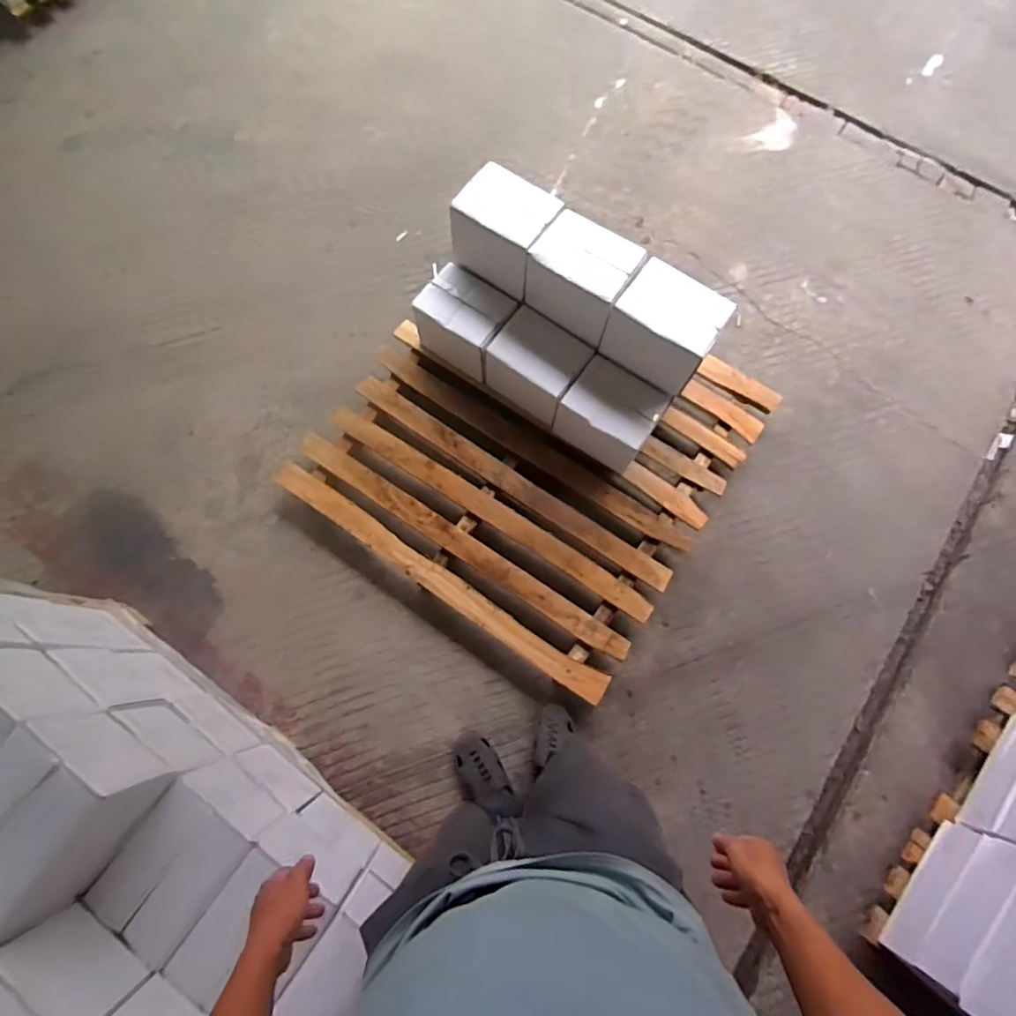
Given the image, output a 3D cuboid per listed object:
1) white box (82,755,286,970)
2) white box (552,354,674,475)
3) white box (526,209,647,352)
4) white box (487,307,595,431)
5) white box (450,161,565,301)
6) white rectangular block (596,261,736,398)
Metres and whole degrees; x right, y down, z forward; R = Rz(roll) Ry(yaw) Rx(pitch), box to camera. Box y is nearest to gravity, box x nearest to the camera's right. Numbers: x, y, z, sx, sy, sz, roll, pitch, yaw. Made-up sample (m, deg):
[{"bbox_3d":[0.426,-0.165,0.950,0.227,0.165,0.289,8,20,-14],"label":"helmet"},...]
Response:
[{"bbox_3d":[-0.560,0.617,0.984,0.170,0.176,0.234,35,76,8],"label":"white box"},{"bbox_3d":[0.259,-0.239,1.424,0.236,0.175,0.176,32,75,7],"label":"white box"},{"bbox_3d":[0.180,-0.561,1.351,0.234,0.157,0.185,33,76,7],"label":"white box"},{"bbox_3d":[0.071,-0.372,1.465,0.232,0.185,0.162,35,76,8],"label":"white box"},{"bbox_3d":[-0.011,-0.679,1.361,0.229,0.151,0.202,31,75,7],"label":"white box"},{"bbox_3d":[0.371,-0.424,1.309,0.241,0.165,0.184,33,75,7],"label":"white rectangular block"}]

